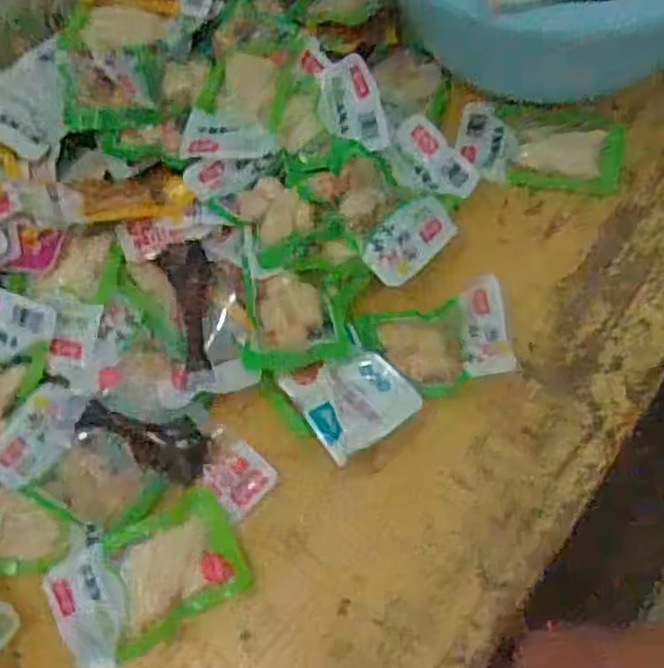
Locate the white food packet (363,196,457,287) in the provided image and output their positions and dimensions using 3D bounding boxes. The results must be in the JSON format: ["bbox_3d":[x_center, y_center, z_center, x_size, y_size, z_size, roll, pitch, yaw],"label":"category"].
[{"bbox_3d":[0.060,-0.072,0.599,0.077,0.012,0.044,-39,90,-19],"label":"white food packet"}]

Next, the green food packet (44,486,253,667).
[{"bbox_3d":[-0.132,0.168,0.550,0.133,0.006,0.091,-28,65,-4],"label":"green food packet"}]

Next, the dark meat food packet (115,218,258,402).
[{"bbox_3d":[-0.108,-0.023,0.601,0.084,0.014,0.144,-16,65,1],"label":"dark meat food packet"}]

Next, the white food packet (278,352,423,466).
[{"bbox_3d":[0.014,0.045,0.572,0.075,0.009,0.076,-35,66,-7],"label":"white food packet"}]

